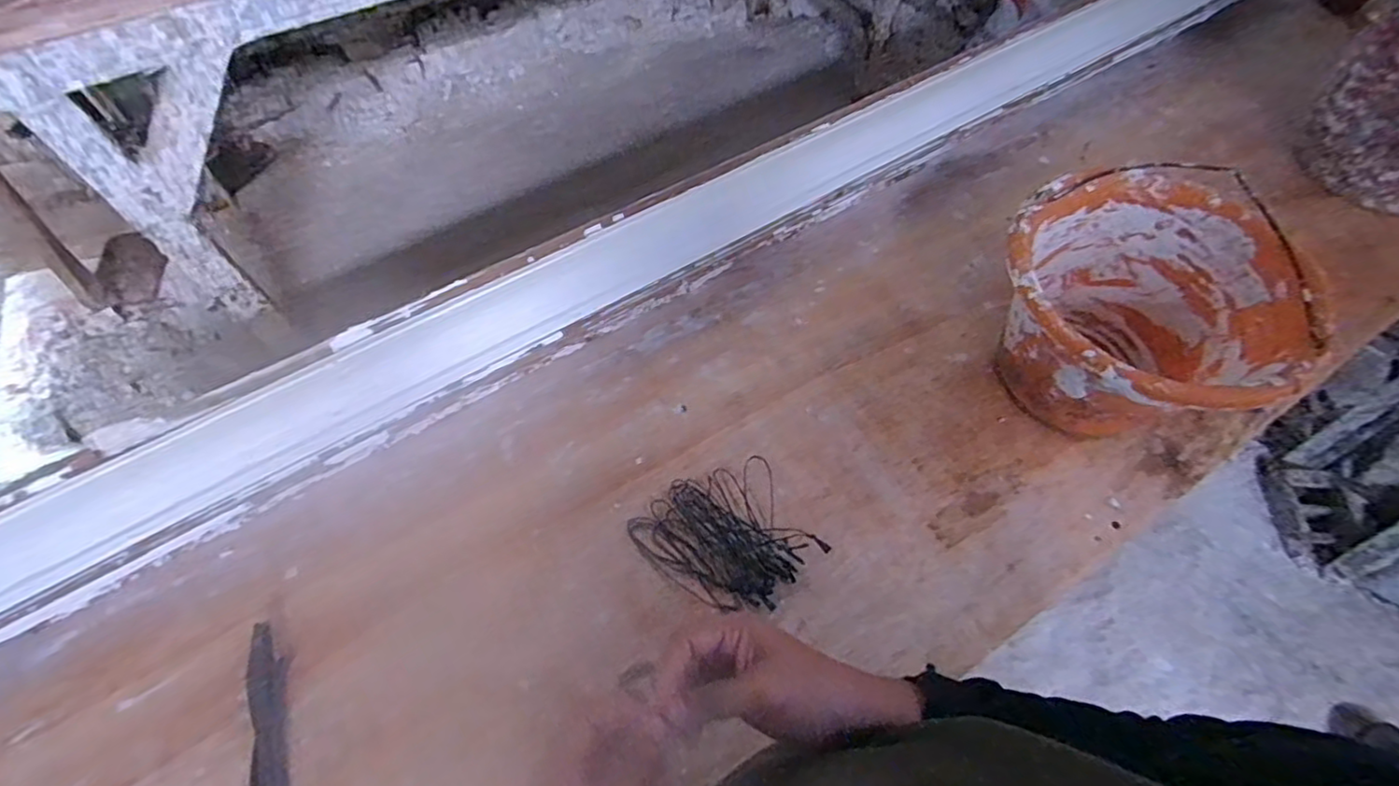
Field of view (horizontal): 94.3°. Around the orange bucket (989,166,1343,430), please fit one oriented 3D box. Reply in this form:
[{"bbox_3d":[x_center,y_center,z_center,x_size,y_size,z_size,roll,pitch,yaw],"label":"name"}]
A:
[{"bbox_3d":[0.395,-0.062,0.615,0.248,0.175,0.236,1,60,-2],"label":"orange bucket"}]

